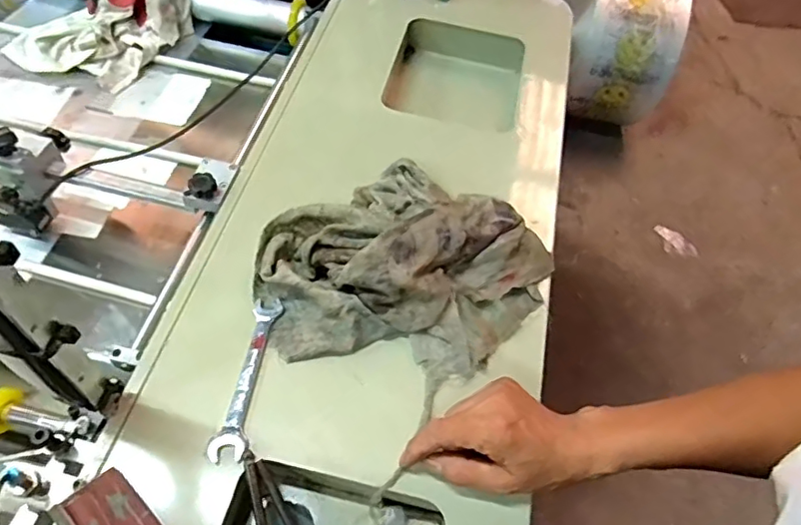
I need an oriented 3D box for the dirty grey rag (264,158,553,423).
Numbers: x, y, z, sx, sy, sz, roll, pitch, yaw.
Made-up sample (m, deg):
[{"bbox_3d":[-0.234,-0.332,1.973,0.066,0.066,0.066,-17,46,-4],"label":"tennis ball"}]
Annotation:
[{"bbox_3d":[0.006,0.003,0.508,0.247,0.064,0.210,-36,67,-25],"label":"dirty grey rag"}]

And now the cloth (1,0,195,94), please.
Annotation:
[{"bbox_3d":[-0.395,-0.406,0.785,0.171,0.167,0.322,31,60,15],"label":"cloth"}]

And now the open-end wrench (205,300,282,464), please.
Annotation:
[{"bbox_3d":[-0.125,0.093,0.464,0.028,0.009,0.138,10,57,1],"label":"open-end wrench"}]

